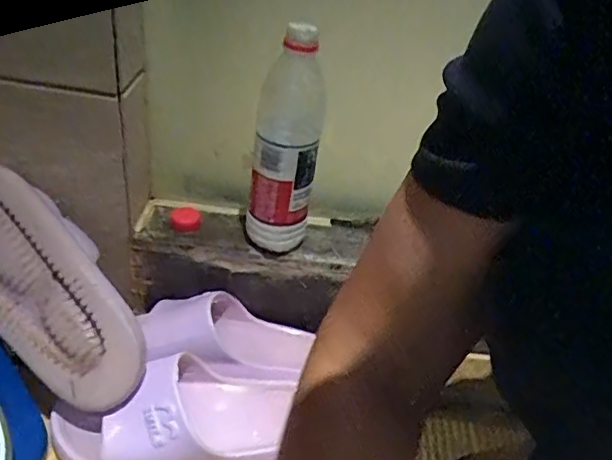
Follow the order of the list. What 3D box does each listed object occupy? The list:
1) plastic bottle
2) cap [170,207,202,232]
[{"bbox_3d":[-0.019,-0.078,0.545,0.060,0.213,0.059,8,34,-1],"label":"plastic bottle"},{"bbox_3d":[-0.128,-0.012,0.615,0.032,0.015,0.032,6,34,-4],"label":"cap"}]

